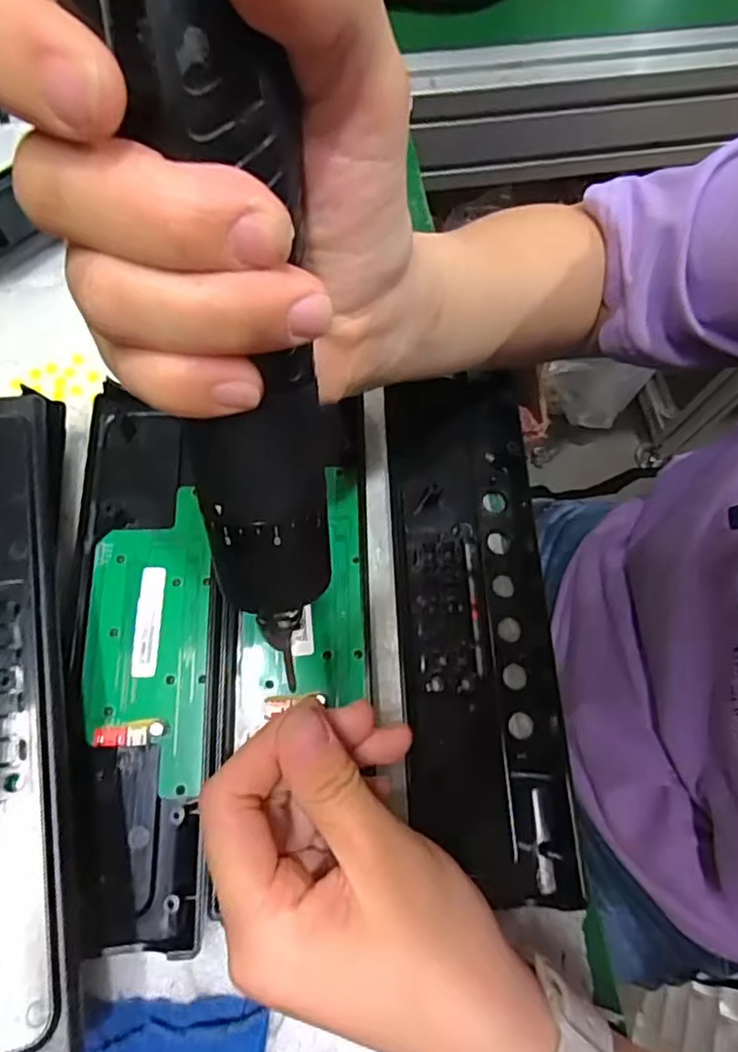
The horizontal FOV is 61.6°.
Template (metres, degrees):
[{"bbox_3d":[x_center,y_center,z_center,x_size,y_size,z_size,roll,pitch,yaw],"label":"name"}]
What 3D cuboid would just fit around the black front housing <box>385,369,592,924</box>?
[{"bbox_3d":[0.051,0.038,0.297,0.072,0.022,0.242,-1,71,-2],"label":"black front housing"}]

